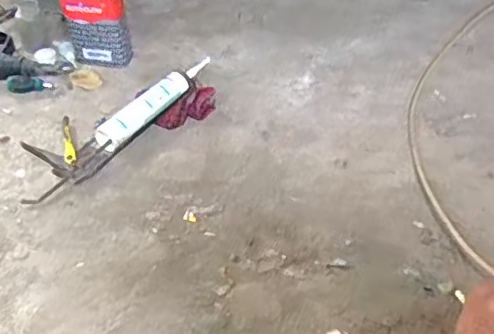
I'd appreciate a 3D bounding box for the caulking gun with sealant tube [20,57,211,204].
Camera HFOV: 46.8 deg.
[{"bbox_3d":[-0.235,-0.101,1.048,0.142,0.050,0.460,33,55,26],"label":"caulking gun with sealant tube"}]

